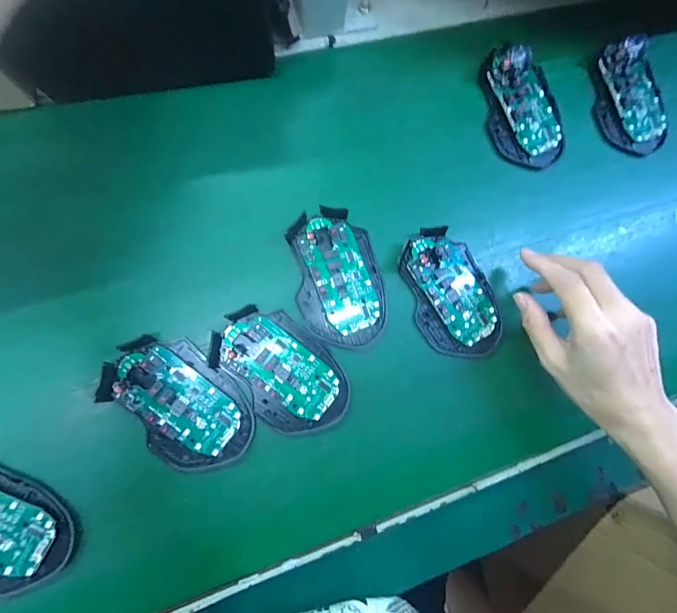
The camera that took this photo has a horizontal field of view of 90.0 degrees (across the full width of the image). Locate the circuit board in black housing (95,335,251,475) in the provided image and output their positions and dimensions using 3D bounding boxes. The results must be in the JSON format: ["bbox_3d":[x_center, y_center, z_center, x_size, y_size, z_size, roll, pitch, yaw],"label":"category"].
[{"bbox_3d":[-0.119,0.074,0.253,0.114,0.011,0.071,44,83,-2],"label":"circuit board in black housing"}]

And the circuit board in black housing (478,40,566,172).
[{"bbox_3d":[0.171,-0.182,0.304,0.066,0.025,0.107,-11,90,-8],"label":"circuit board in black housing"}]

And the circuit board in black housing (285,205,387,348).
[{"bbox_3d":[0.001,-0.023,0.283,0.072,0.016,0.111,-9,89,-8],"label":"circuit board in black housing"}]

